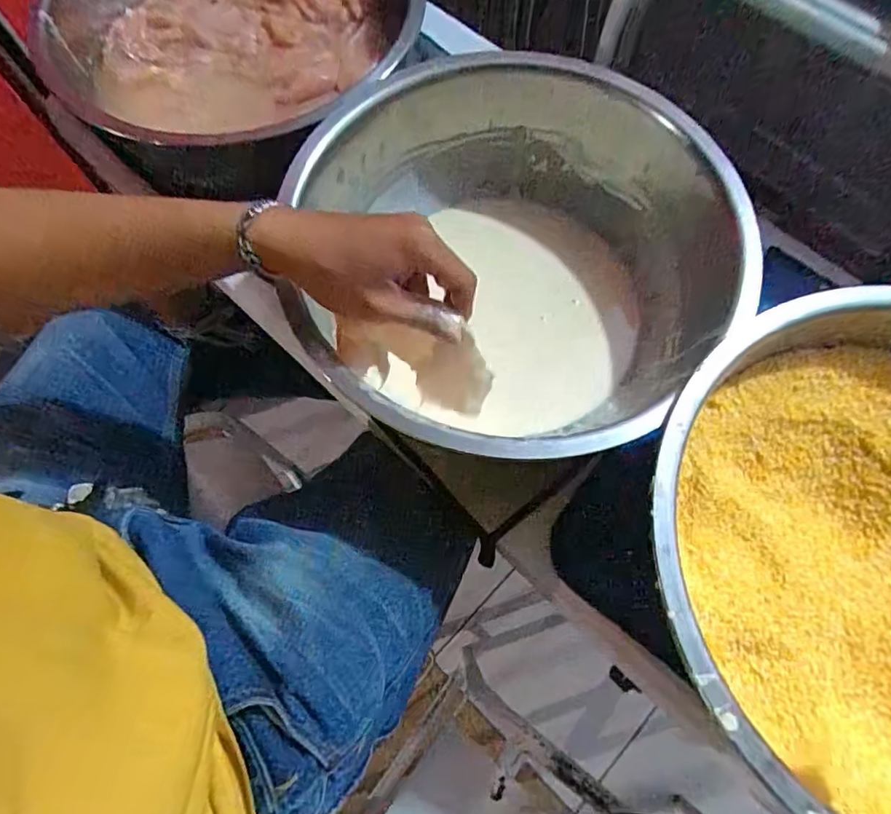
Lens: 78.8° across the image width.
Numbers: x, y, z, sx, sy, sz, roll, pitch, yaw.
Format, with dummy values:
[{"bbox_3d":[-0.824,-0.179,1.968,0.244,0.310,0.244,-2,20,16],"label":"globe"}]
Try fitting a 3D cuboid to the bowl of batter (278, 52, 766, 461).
[{"bbox_3d":[0.061,-0.112,0.481,0.333,0.162,0.360,0,69,1],"label":"bowl of batter"}]

